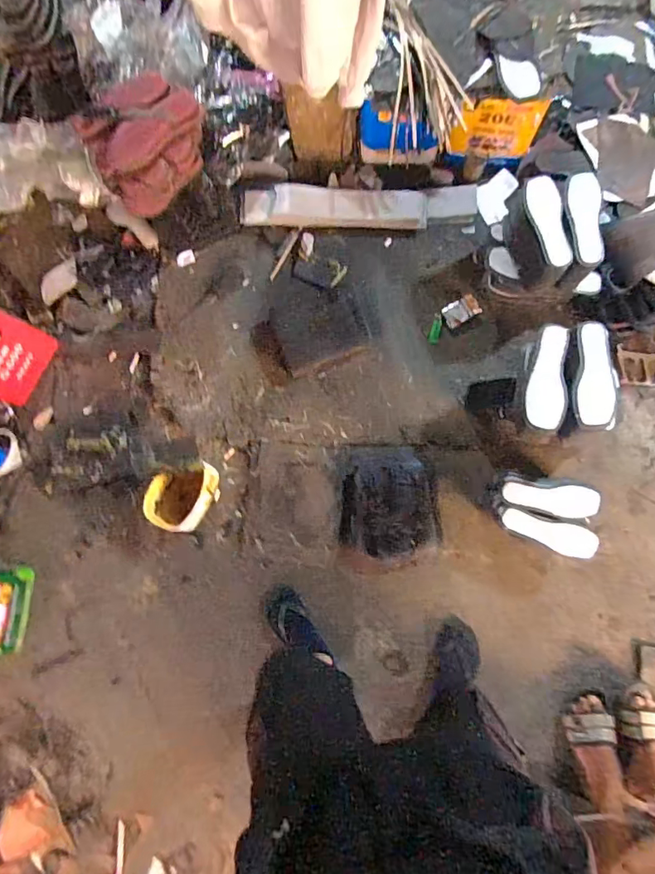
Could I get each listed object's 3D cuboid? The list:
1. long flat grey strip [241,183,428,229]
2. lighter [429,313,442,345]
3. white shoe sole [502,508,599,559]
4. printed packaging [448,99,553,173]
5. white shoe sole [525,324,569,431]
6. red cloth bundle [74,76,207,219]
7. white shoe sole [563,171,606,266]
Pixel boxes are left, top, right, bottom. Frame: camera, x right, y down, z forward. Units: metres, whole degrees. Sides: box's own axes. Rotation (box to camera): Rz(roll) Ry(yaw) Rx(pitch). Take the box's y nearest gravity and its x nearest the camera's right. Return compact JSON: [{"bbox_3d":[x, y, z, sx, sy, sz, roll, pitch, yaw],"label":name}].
[{"bbox_3d":[0.018,-0.683,1.481,0.553,0.045,0.115,0,82,5],"label":"long flat grey strip"},{"bbox_3d":[0.317,-0.316,1.448,0.030,0.009,0.089,11,98,5],"label":"lighter"},{"bbox_3d":[0.529,0.230,1.182,0.212,0.031,0.069,17,82,8],"label":"white shoe sole"},{"bbox_3d":[0.463,-0.836,1.357,0.232,0.211,0.074,6,83,6],"label":"printed packaging"},{"bbox_3d":[0.489,-0.135,1.102,0.080,0.027,0.235,4,89,36],"label":"white shoe sole"},{"bbox_3d":[-0.438,-0.728,1.250,0.299,0.222,0.198,-24,83,2],"label":"red cloth bundle"},{"bbox_3d":[0.592,-0.508,1.144,0.077,0.035,0.213,-3,80,5],"label":"white shoe sole"}]

